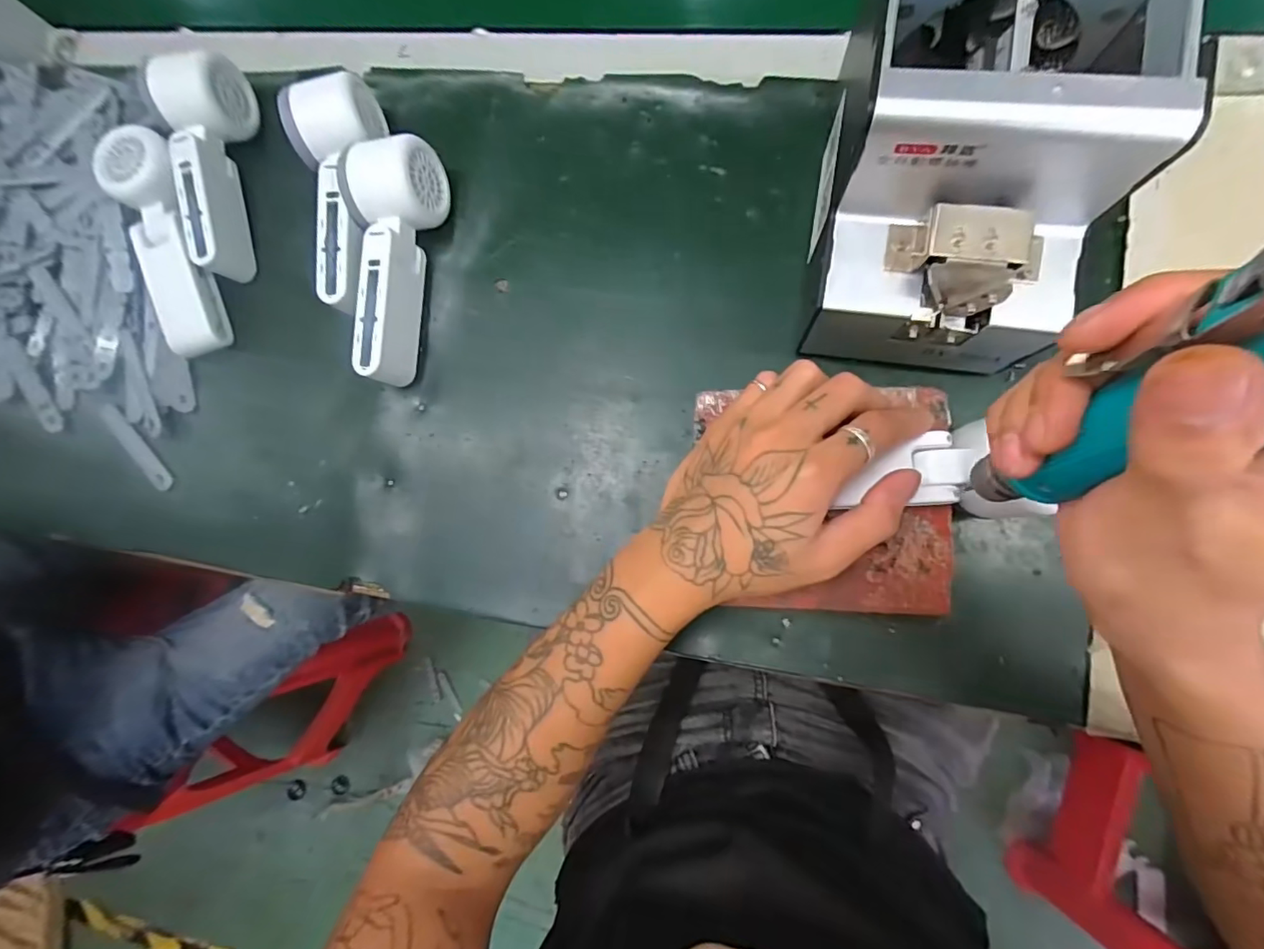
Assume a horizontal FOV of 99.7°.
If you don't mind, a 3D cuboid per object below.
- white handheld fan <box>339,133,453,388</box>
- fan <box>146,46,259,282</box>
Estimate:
[{"bbox_3d":[-0.168,-0.147,0.375,0.057,0.058,0.169,1,84,8],"label":"white handheld fan"},{"bbox_3d":[-0.334,-0.234,0.411,0.045,0.065,0.168,3,85,8],"label":"fan"}]

